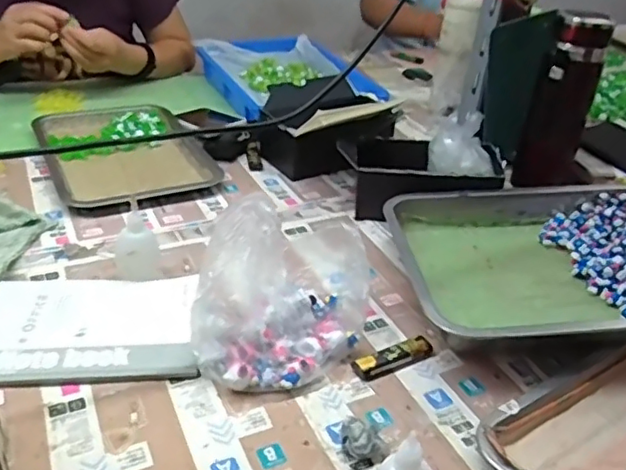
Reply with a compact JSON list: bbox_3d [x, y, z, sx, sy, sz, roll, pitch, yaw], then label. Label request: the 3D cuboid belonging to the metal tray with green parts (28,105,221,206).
[{"bbox_3d":[-0.277,-0.132,0.880,0.208,0.023,0.287,-13,36,-27],"label":"metal tray with green parts"}]

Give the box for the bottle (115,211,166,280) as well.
[{"bbox_3d":[-0.182,0.014,0.634,0.045,0.077,0.035,3,30,-5],"label":"bottle"}]

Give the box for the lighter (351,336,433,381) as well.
[{"bbox_3d":[0.075,0.113,0.559,0.082,0.011,0.021,-13,36,-26],"label":"lighter"}]

